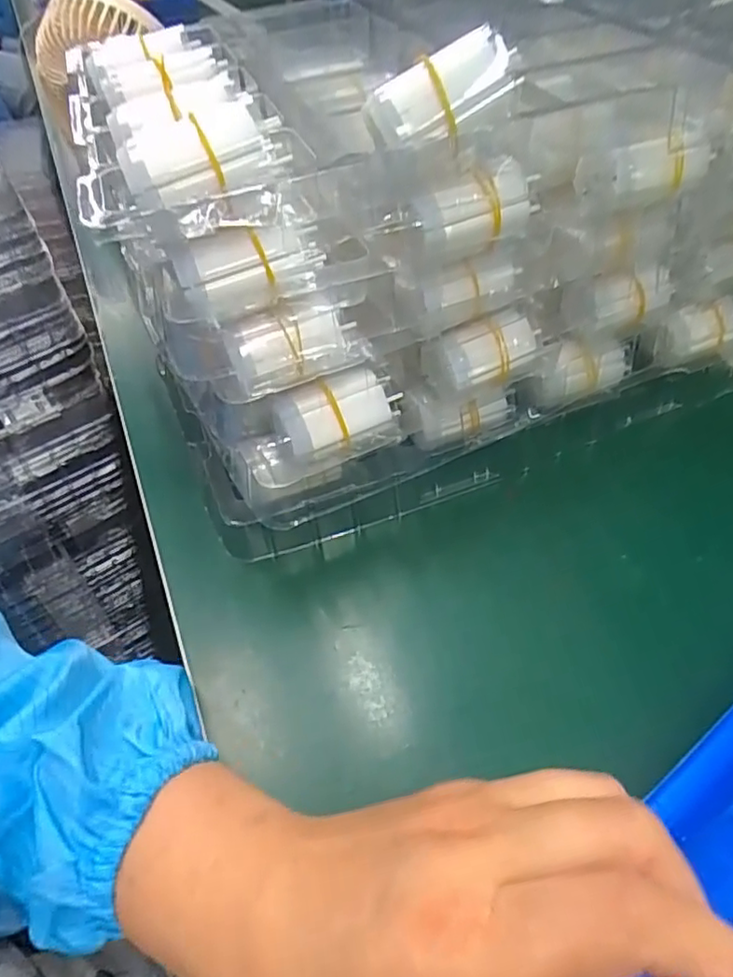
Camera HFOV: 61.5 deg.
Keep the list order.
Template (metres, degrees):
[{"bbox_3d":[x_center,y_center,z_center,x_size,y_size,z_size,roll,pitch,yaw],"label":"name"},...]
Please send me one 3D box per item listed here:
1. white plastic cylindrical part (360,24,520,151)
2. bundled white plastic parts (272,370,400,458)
[{"bbox_3d":[0.034,-0.168,0.257,0.065,0.029,0.022,-29,51,-3],"label":"white plastic cylindrical part"},{"bbox_3d":[-0.014,-0.039,0.309,0.061,0.023,0.026,-22,50,-17],"label":"bundled white plastic parts"}]

